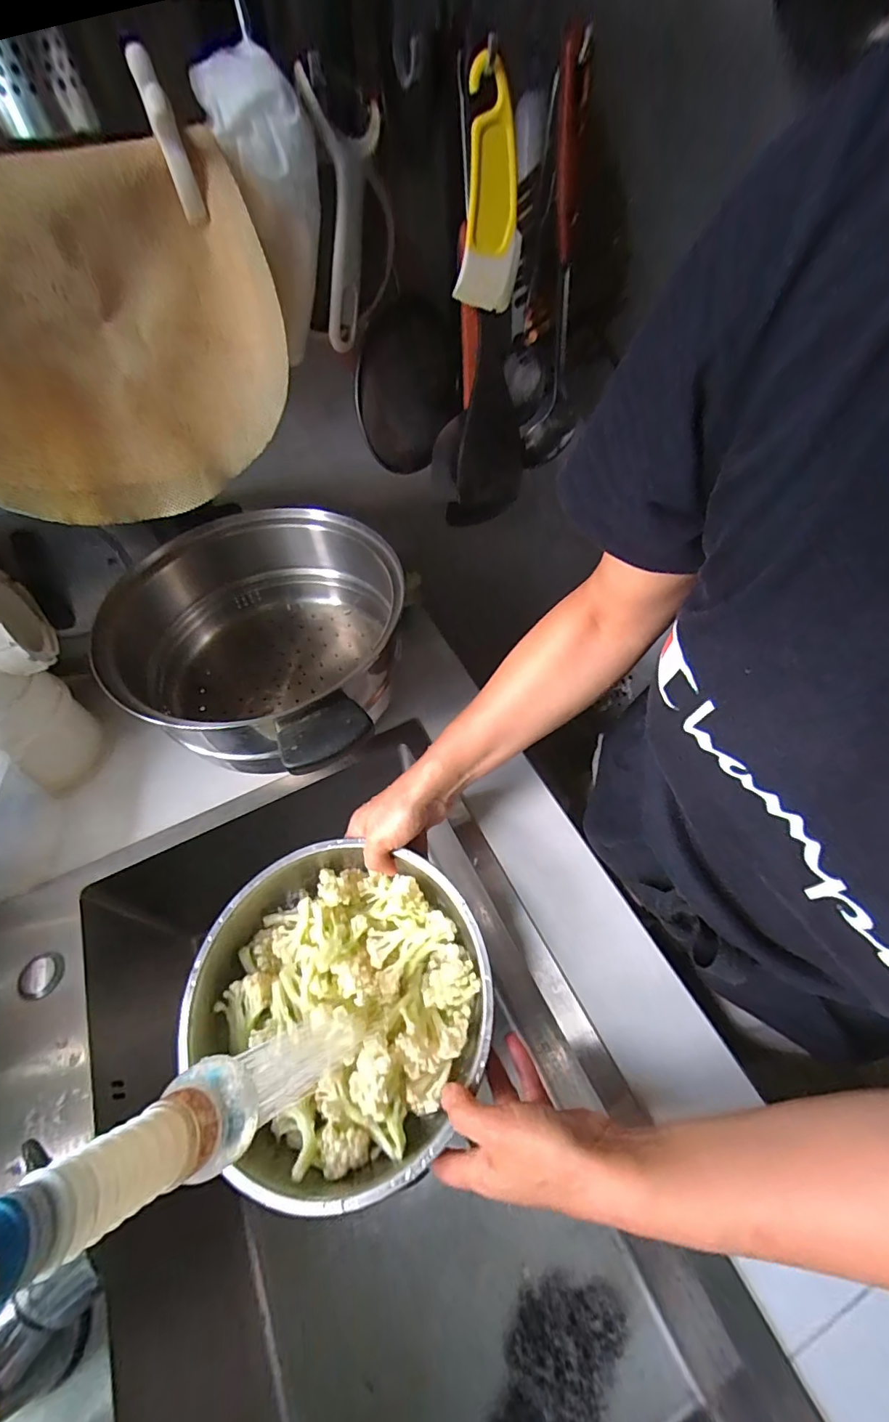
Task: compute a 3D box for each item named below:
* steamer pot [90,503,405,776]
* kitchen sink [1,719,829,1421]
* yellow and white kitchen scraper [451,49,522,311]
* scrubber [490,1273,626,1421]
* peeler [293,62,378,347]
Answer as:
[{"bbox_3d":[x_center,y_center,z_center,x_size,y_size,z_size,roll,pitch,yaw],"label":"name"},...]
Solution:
[{"bbox_3d":[-0.162,-0.062,0.480,0.256,0.121,0.263,-2,56,2],"label":"steamer pot"},{"bbox_3d":[-0.096,0.396,0.460,0.478,0.248,0.658,-26,58,-13],"label":"kitchen sink"},{"bbox_3d":[0.039,-0.395,0.385,0.056,0.130,0.012,-20,47,-25],"label":"yellow and white kitchen scraper"},{"bbox_3d":[0.089,0.572,0.423,0.078,0.031,0.155,27,62,20],"label":"scrubber"},{"bbox_3d":[-0.067,-0.355,0.360,0.030,0.134,0.084,12,57,11],"label":"peeler"}]

